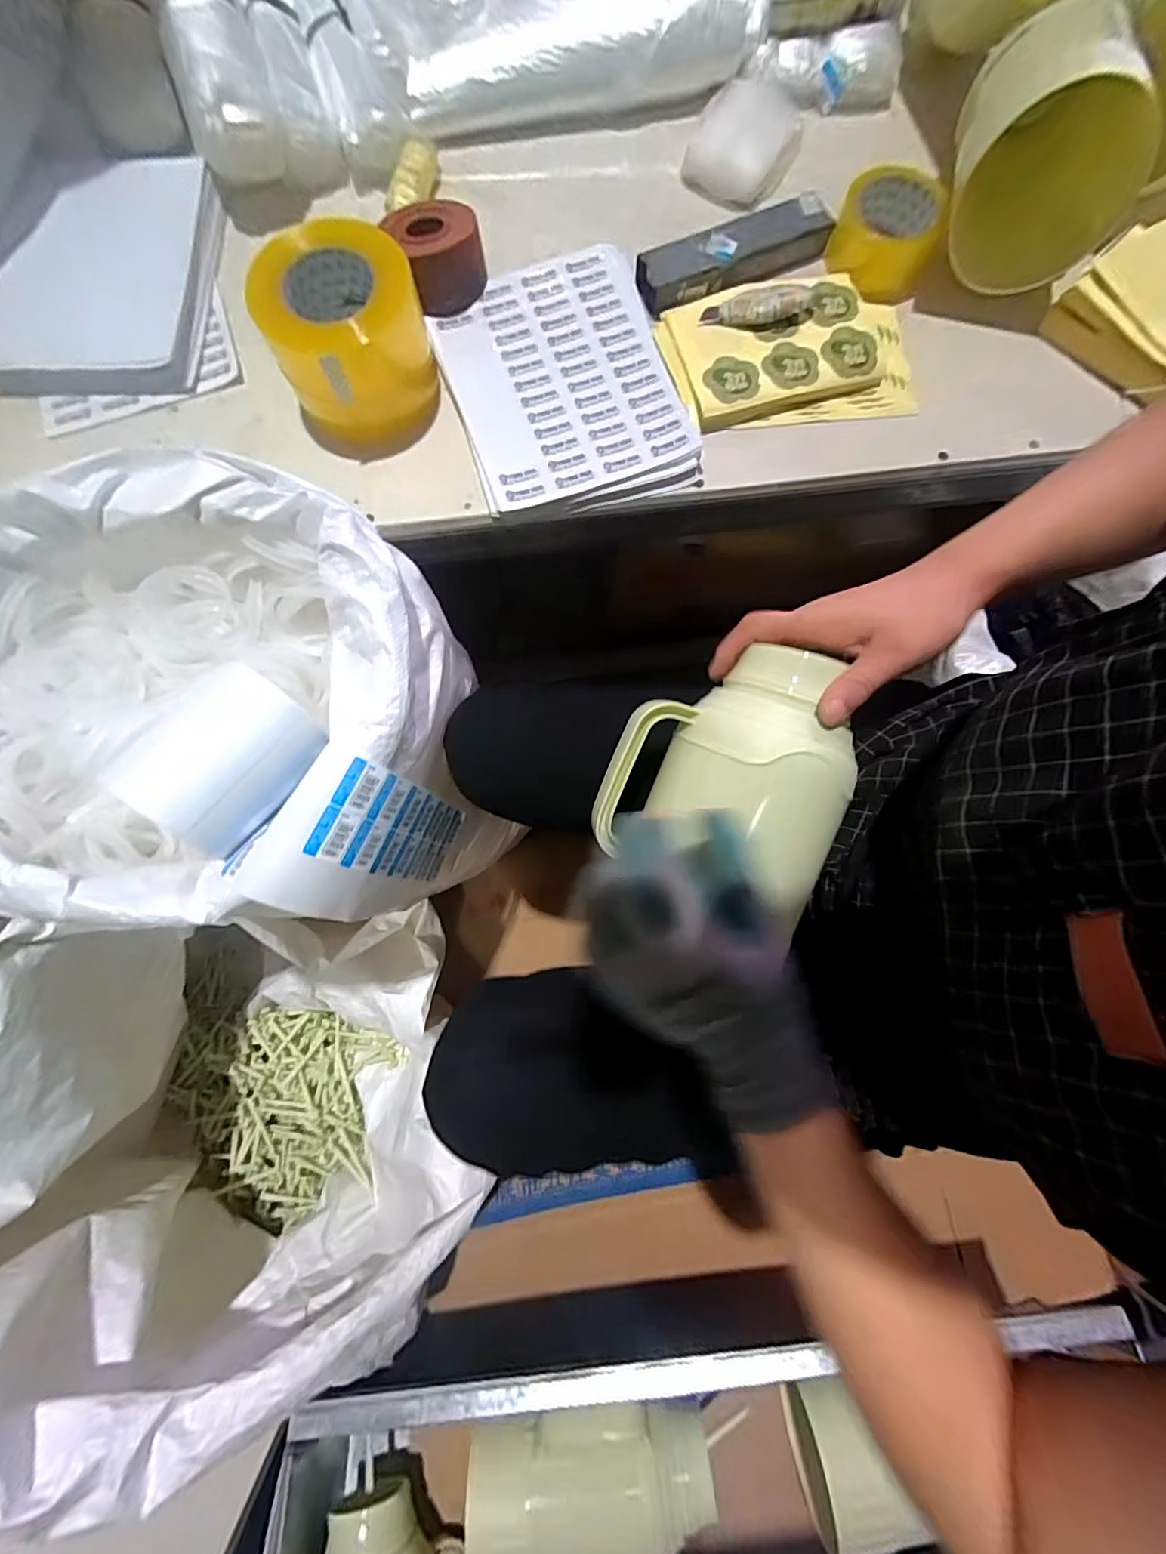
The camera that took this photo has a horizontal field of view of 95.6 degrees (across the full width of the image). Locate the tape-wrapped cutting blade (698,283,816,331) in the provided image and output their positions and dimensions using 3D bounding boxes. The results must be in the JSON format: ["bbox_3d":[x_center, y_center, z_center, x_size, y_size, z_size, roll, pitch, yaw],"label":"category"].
[{"bbox_3d":[0.170,-0.454,0.510,0.104,0.024,0.033,-1,79,0],"label":"tape-wrapped cutting blade"}]

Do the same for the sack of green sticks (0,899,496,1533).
[{"bbox_3d":[-0.428,0.457,0.673,0.535,0.507,0.491,1,79,0],"label":"sack of green sticks"}]

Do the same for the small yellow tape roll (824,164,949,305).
[{"bbox_3d":[0.299,-0.543,0.527,0.098,0.054,0.101,11,79,2],"label":"small yellow tape roll"}]

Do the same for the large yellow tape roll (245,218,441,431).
[{"bbox_3d":[-0.205,-0.393,0.473,0.128,0.102,0.116,-20,80,-3],"label":"large yellow tape roll"}]

